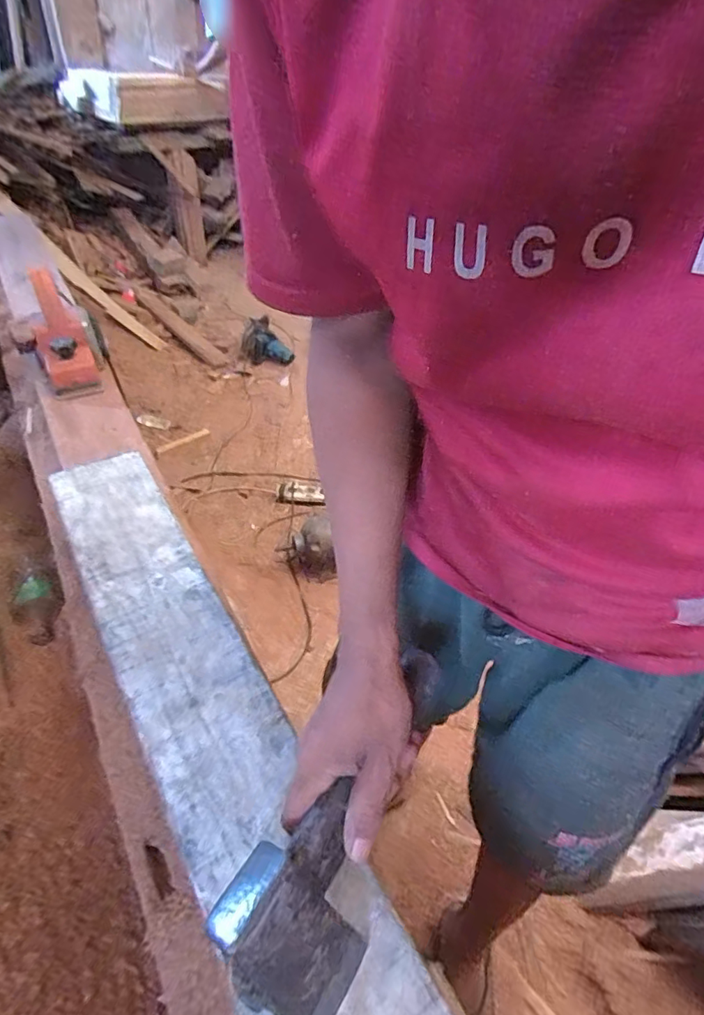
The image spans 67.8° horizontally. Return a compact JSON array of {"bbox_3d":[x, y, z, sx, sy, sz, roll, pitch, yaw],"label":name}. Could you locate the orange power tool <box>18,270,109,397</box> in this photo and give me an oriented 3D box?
[{"bbox_3d":[-0.509,-0.313,0.911,0.133,0.152,0.216,-31,53,-33],"label":"orange power tool"}]

